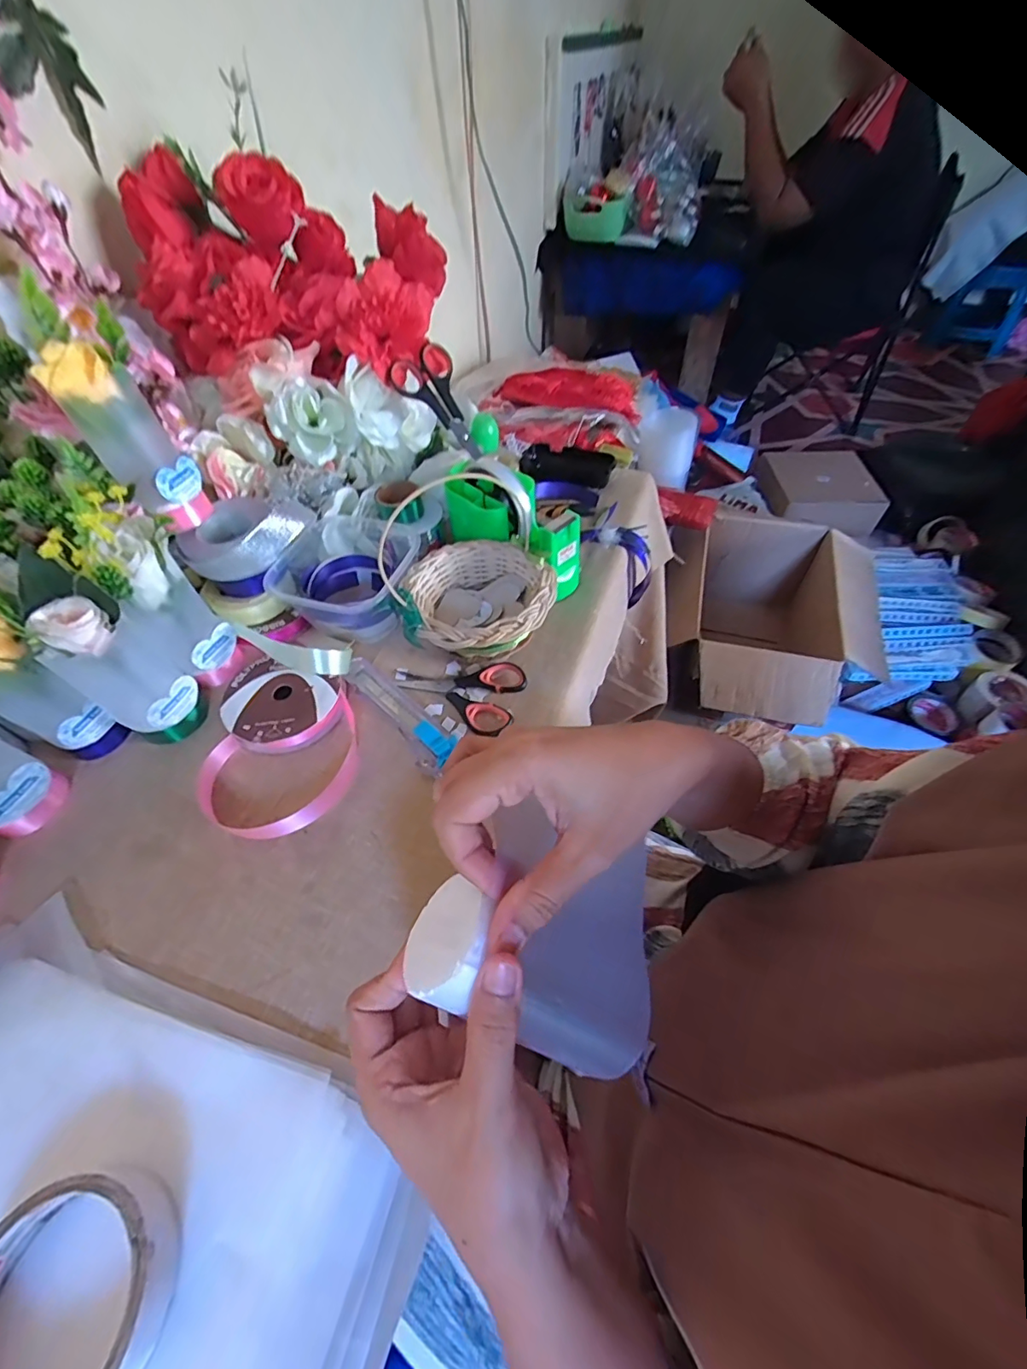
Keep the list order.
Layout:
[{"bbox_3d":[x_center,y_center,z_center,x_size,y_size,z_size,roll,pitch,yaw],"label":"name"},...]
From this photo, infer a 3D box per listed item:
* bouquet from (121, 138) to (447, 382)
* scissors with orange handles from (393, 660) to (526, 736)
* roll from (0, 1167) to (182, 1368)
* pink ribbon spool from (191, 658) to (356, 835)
[{"bbox_3d":[-0.207,-0.385,0.468,0.252,0.125,0.168,6,52,7],"label":"bouquet"},{"bbox_3d":[-0.044,0.000,0.431,0.105,0.012,0.068,17,54,16],"label":"scissors with orange handles"},{"bbox_3d":[-0.198,0.270,0.218,0.088,0.025,0.084,-1,51,1],"label":"roll"},{"bbox_3d":[-0.182,0.044,0.399,0.117,0.031,0.148,-1,51,2],"label":"pink ribbon spool"}]

